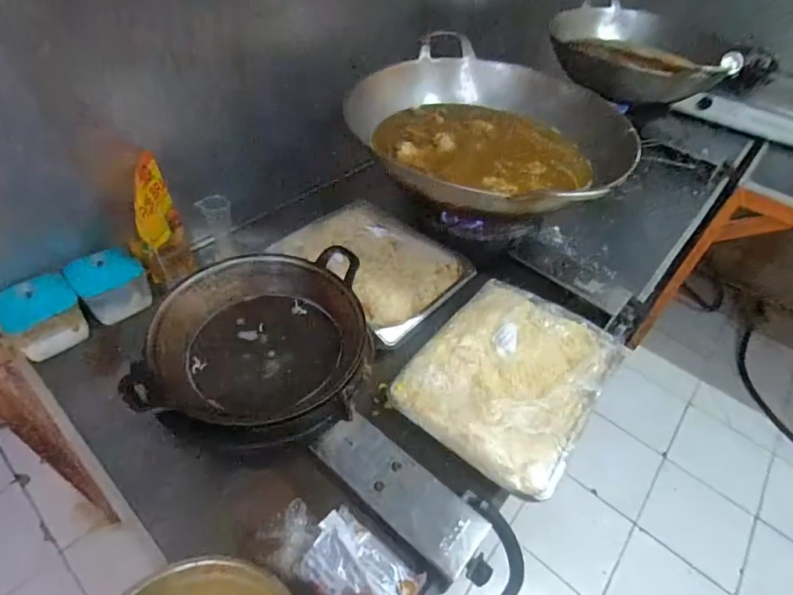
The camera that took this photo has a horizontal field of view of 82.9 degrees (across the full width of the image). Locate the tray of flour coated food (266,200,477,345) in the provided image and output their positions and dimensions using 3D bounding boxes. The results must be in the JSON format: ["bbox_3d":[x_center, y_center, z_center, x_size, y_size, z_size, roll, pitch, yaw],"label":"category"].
[{"bbox_3d":[-0.035,-0.074,0.847,0.299,0.034,0.252,35,53,25],"label":"tray of flour coated food"}]

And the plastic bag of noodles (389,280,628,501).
[{"bbox_3d":[0.193,0.113,0.747,0.272,0.039,0.370,31,52,22],"label":"plastic bag of noodles"}]

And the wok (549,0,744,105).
[{"bbox_3d":[0.752,-0.780,1.422,0.581,0.167,0.458,32,52,22],"label":"wok"}]

